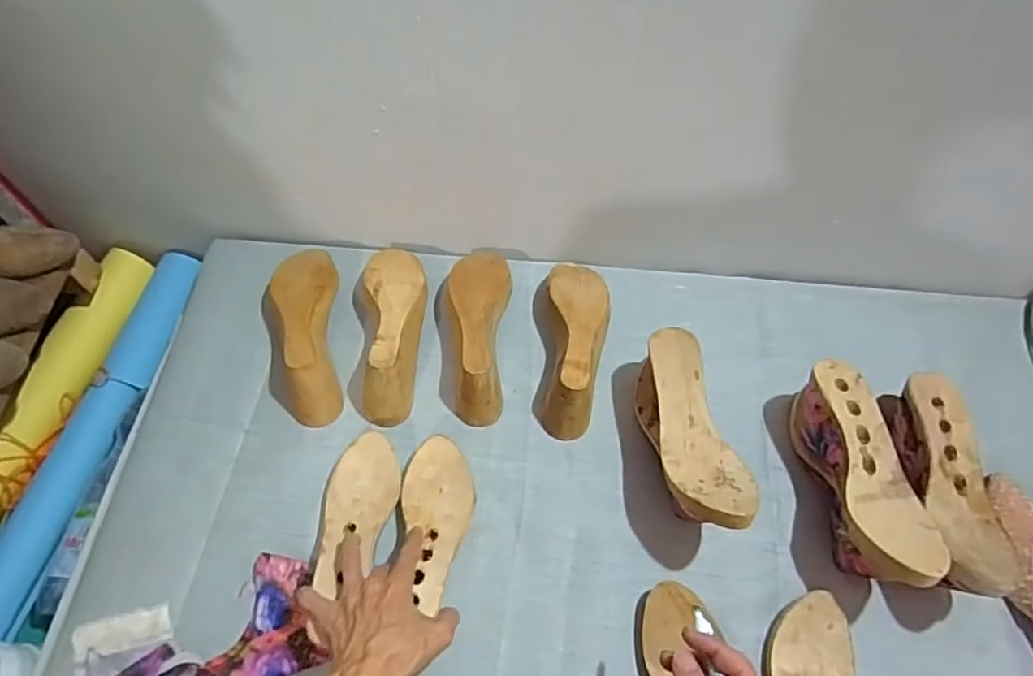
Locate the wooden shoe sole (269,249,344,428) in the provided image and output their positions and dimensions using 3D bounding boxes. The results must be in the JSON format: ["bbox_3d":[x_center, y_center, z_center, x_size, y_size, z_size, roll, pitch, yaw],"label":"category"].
[{"bbox_3d":[-0.265,-0.012,0.759,0.082,0.075,0.236,-9,63,-7],"label":"wooden shoe sole"}]

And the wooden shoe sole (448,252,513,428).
[{"bbox_3d":[-0.048,-0.014,0.767,0.080,0.080,0.237,0,62,-3],"label":"wooden shoe sole"}]

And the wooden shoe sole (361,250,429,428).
[{"bbox_3d":[-0.156,-0.015,0.763,0.080,0.078,0.239,-1,62,-3],"label":"wooden shoe sole"}]

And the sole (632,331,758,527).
[{"bbox_3d":[0.187,0.086,0.643,0.083,0.071,0.234,-9,63,-8],"label":"sole"}]

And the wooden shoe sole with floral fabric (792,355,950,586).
[{"bbox_3d":[0.375,0.149,0.665,0.086,0.135,0.239,1,62,-2],"label":"wooden shoe sole with floral fabric"}]

